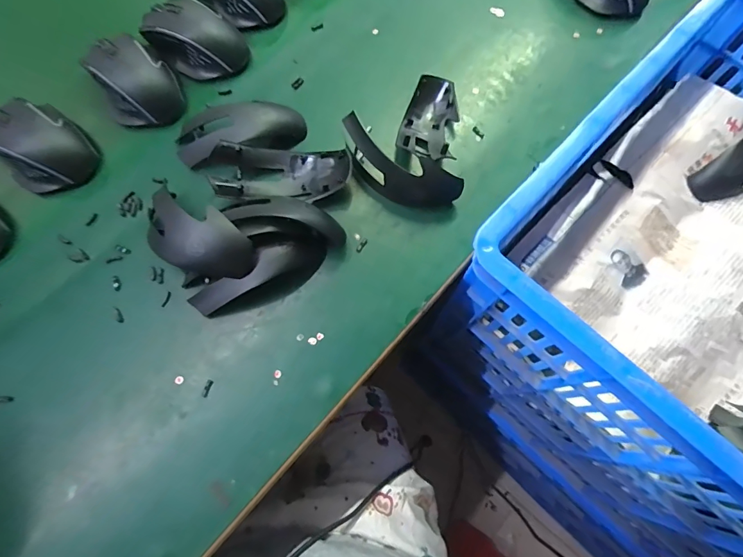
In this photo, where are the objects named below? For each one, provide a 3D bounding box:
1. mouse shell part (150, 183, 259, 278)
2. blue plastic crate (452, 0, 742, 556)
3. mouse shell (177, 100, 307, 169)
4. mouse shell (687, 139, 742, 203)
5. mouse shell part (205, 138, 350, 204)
[{"bbox_3d":[-0.140,-0.032,0.327,0.102,0.032,0.047,29,74,9],"label":"mouse shell part"},{"bbox_3d":[0.466,0.096,0.468,0.640,0.367,0.462,43,77,12],"label":"blue plastic crate"},{"bbox_3d":[-0.123,-0.140,0.389,0.120,0.033,0.058,-17,73,-6],"label":"mouse shell"},{"bbox_3d":[0.409,-0.125,0.459,0.117,0.028,0.049,-34,75,4],"label":"mouse shell"},{"bbox_3d":[-0.078,-0.095,0.369,0.118,0.033,0.052,-7,72,-3],"label":"mouse shell part"}]

